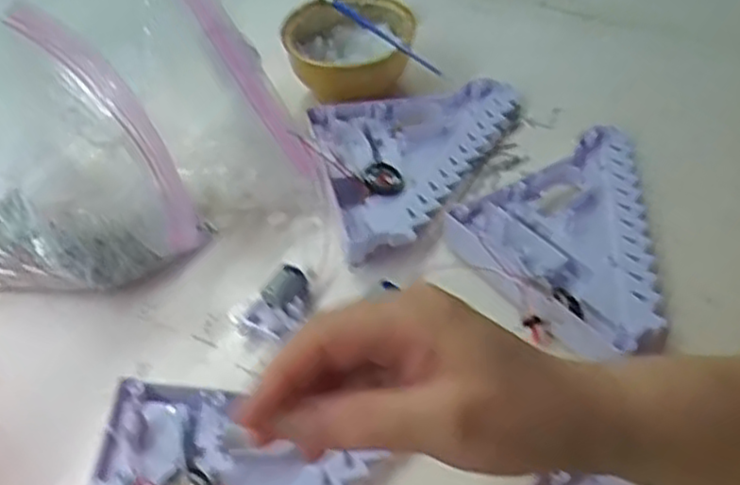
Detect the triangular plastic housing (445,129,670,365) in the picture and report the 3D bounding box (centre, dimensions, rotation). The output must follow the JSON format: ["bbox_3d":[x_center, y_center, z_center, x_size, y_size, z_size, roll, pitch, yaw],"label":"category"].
[{"bbox_3d":[0.142,-0.009,0.443,0.156,0.023,0.133,-32,54,-22],"label":"triangular plastic housing"}]

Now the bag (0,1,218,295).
[{"bbox_3d":[-0.183,-0.032,0.428,0.116,0.142,0.122,31,57,29],"label":"bag"}]

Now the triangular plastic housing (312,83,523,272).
[{"bbox_3d":[0.044,-0.061,0.502,0.157,0.023,0.130,-16,49,-9],"label":"triangular plastic housing"}]

